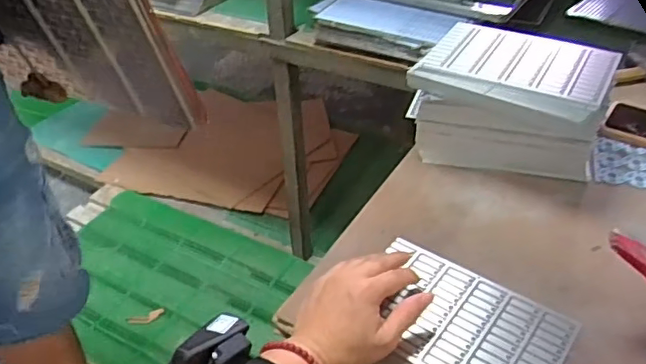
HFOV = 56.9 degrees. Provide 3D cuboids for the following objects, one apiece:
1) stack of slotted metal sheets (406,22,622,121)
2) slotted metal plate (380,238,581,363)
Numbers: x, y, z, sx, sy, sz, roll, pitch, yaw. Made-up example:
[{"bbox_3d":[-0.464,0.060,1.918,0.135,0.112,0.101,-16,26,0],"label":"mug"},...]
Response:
[{"bbox_3d":[0.218,-0.127,0.677,0.201,0.025,0.147,24,46,31],"label":"stack of slotted metal sheets"},{"bbox_3d":[0.122,0.126,0.539,0.180,0.008,0.119,24,46,30],"label":"slotted metal plate"}]

